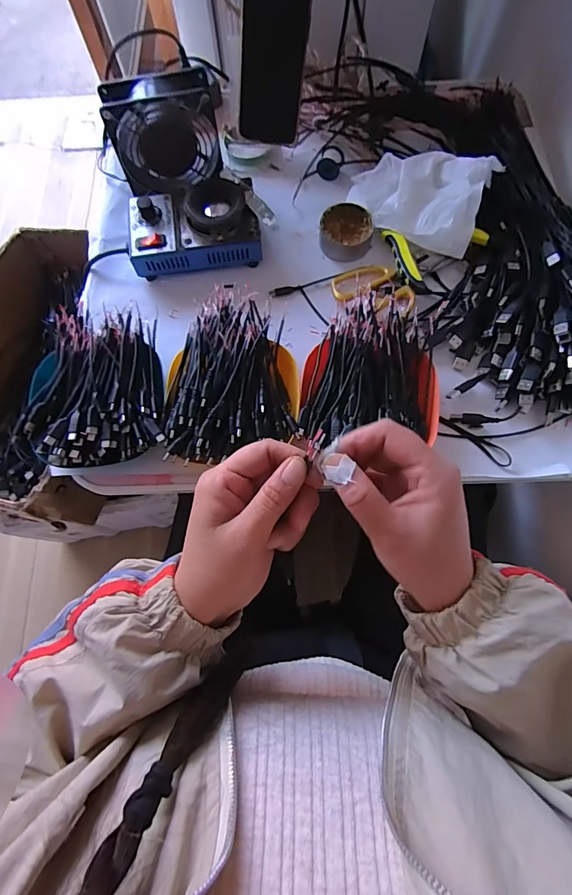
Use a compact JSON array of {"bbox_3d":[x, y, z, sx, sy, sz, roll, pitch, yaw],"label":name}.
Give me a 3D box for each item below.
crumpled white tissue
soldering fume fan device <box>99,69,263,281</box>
[{"bbox_3d":[0.162,-0.304,0.499,0.157,0.046,0.112,35,77,11],"label":"crumpled white tissue"},{"bbox_3d":[-0.122,-0.315,0.487,0.145,0.096,0.194,-15,73,-3],"label":"soldering fume fan device"}]

